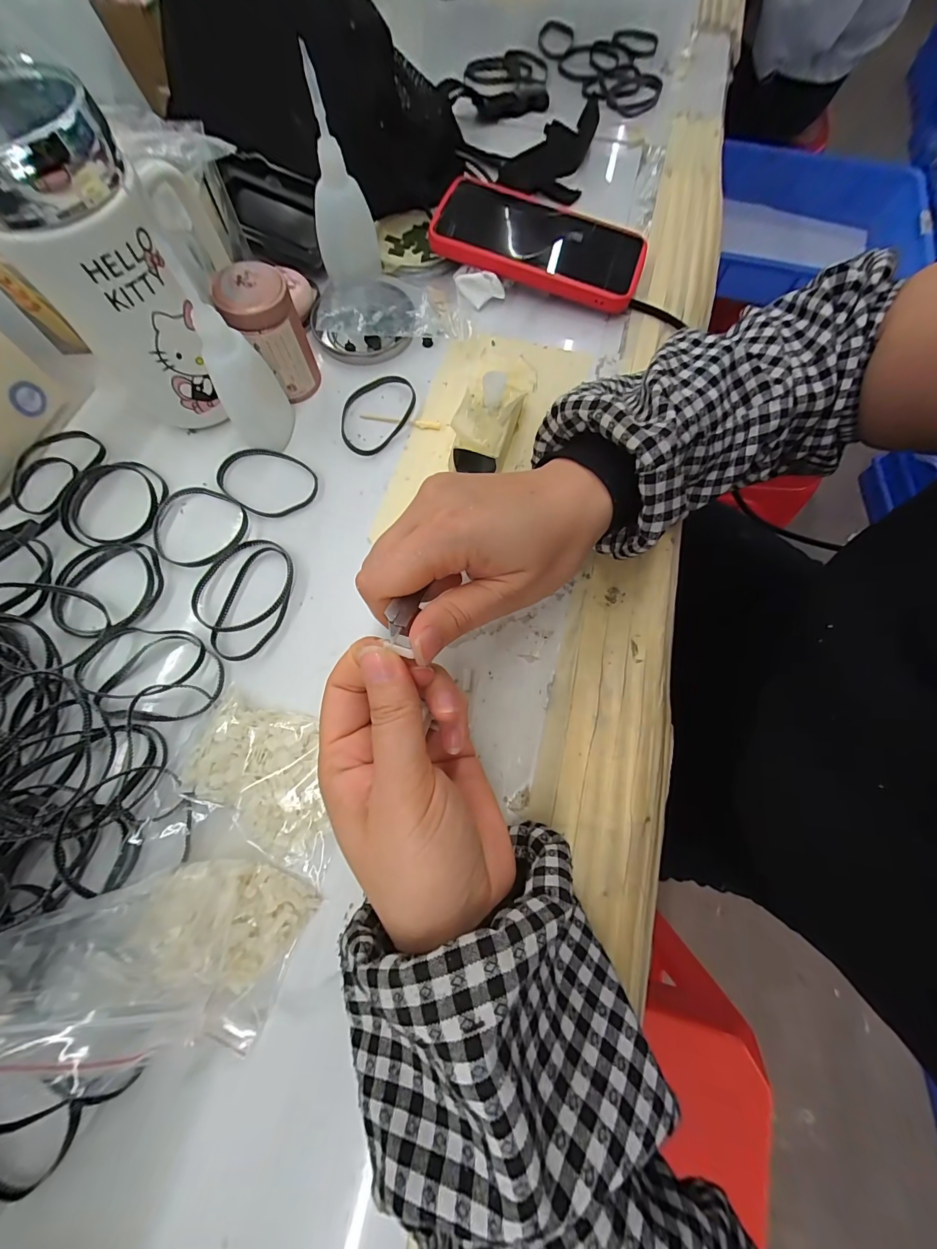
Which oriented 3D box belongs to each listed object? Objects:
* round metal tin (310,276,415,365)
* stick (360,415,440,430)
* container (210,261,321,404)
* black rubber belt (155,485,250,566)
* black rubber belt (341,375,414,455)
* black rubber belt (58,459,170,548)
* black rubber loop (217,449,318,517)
[{"bbox_3d":[-0.083,-0.243,0.308,0.076,0.017,0.082,0,73,-1],"label":"round metal tin"},{"bbox_3d":[-0.050,-0.148,0.287,0.058,0.004,0.007,8,73,1],"label":"stick"},{"bbox_3d":[-0.132,-0.193,0.267,0.042,0.065,0.041,-26,75,-9],"label":"container"},{"bbox_3d":[-0.177,-0.064,0.257,0.064,0.004,0.056,21,73,5],"label":"black rubber belt"},{"bbox_3d":[-0.069,-0.155,0.287,0.047,0.006,0.070,32,75,9],"label":"black rubber belt"},{"bbox_3d":[-0.234,-0.081,0.259,0.062,0.007,0.064,0,73,-1],"label":"black rubber belt"},{"bbox_3d":[-0.136,-0.097,0.268,0.067,0.004,0.048,19,73,5],"label":"black rubber loop"}]

